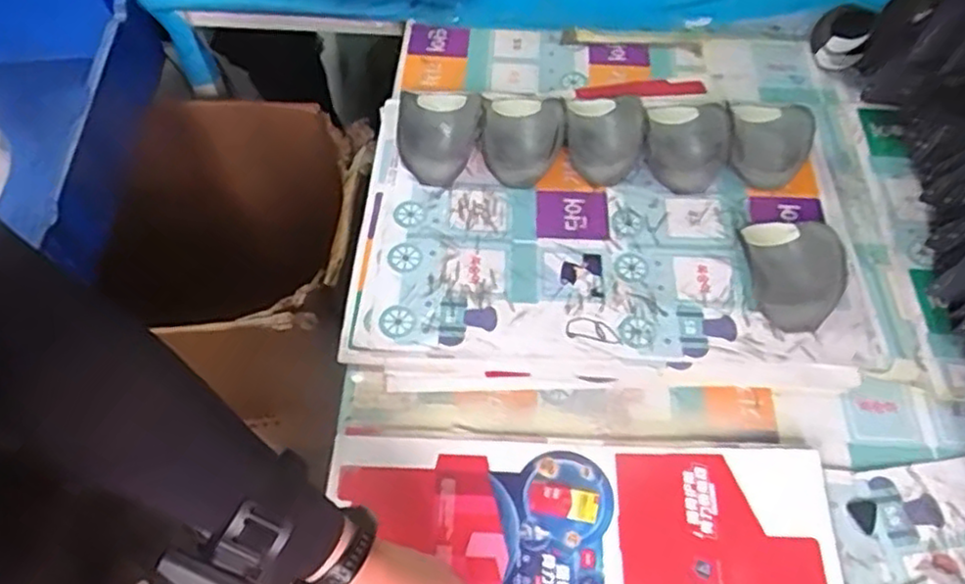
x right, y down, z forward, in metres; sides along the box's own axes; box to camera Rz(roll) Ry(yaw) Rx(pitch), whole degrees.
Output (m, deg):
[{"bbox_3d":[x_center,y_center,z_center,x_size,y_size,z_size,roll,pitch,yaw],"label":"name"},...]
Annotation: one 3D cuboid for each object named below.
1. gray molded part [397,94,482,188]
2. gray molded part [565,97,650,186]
[{"bbox_3d":[-0.059,-0.203,0.914,0.104,0.029,0.147,3,58,-2],"label":"gray molded part"},{"bbox_3d":[0.157,-0.202,0.879,0.098,0.043,0.133,5,58,0],"label":"gray molded part"}]

